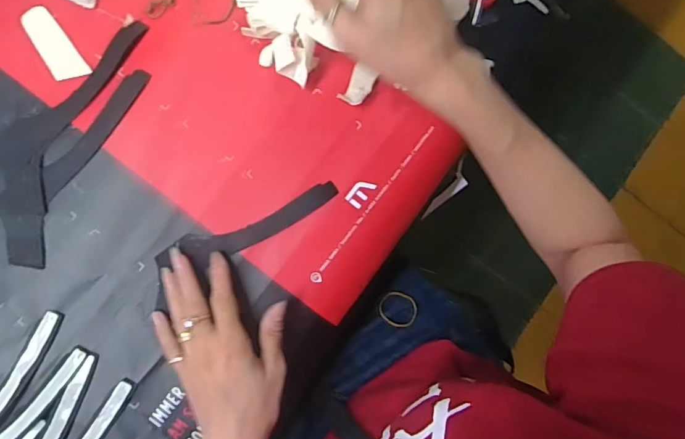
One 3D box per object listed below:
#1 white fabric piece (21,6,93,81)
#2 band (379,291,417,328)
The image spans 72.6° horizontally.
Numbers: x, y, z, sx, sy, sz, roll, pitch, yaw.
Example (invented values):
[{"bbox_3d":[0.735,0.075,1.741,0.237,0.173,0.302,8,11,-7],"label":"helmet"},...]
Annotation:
[{"bbox_3d":[-0.250,-0.152,0.402,0.028,0.004,0.069,-32,93,-6],"label":"white fabric piece"},{"bbox_3d":[0.068,0.108,0.565,0.045,0.009,0.046,-2,52,2],"label":"band"}]

